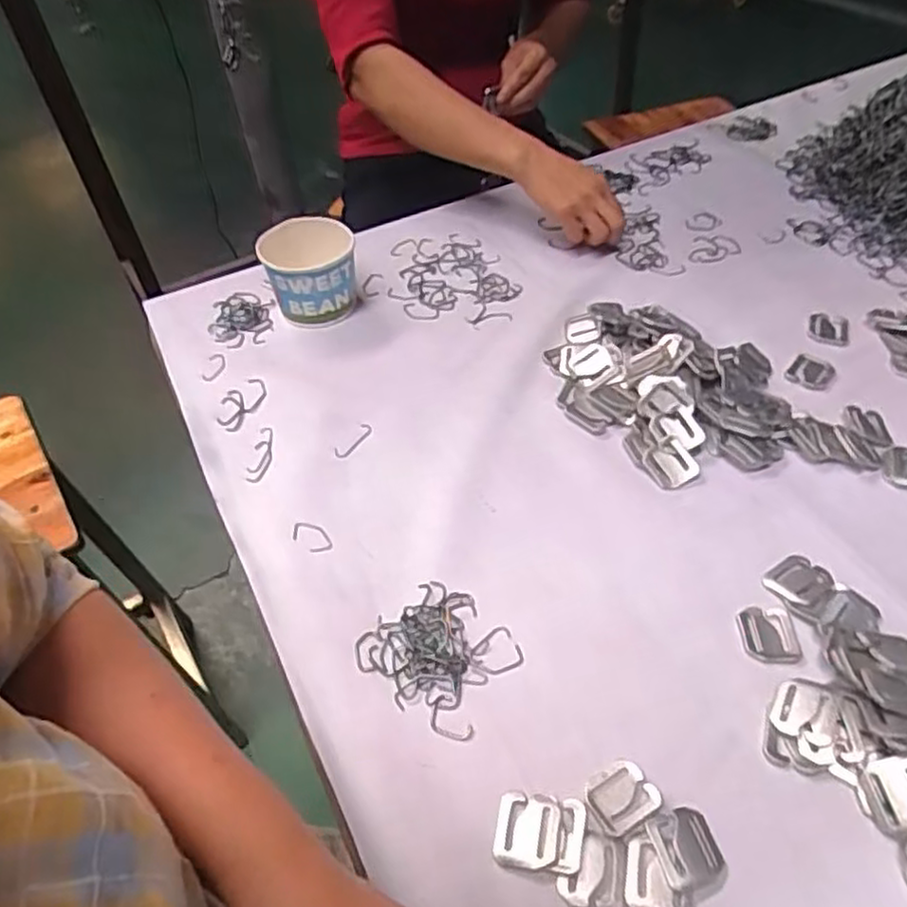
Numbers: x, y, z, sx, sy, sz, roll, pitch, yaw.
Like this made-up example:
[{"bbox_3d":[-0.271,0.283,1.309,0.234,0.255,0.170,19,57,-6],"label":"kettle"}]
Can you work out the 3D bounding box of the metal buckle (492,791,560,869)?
[{"bbox_3d":[0.042,0.215,0.403,0.036,0.007,0.038,5,50,8],"label":"metal buckle"}]

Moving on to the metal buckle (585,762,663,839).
[{"bbox_3d":[0.098,0.201,0.412,0.038,0.004,0.033,-26,52,-17],"label":"metal buckle"}]

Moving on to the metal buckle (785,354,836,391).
[{"bbox_3d":[0.322,-0.073,0.633,0.037,0.004,0.041,30,58,27],"label":"metal buckle"}]

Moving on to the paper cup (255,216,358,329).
[{"bbox_3d":[-0.141,-0.178,0.707,0.086,0.081,0.082,-2,49,3],"label":"paper cup"}]

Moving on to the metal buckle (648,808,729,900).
[{"bbox_3d":[0.131,0.222,0.392,0.035,0.004,0.042,-13,50,-7],"label":"metal buckle"}]

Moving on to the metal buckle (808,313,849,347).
[{"bbox_3d":[0.356,-0.118,0.667,0.035,0.004,0.038,15,52,16],"label":"metal buckle"}]

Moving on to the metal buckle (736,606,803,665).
[{"bbox_3d":[0.212,0.121,0.473,0.034,0.004,0.041,-3,49,2],"label":"metal buckle"}]

